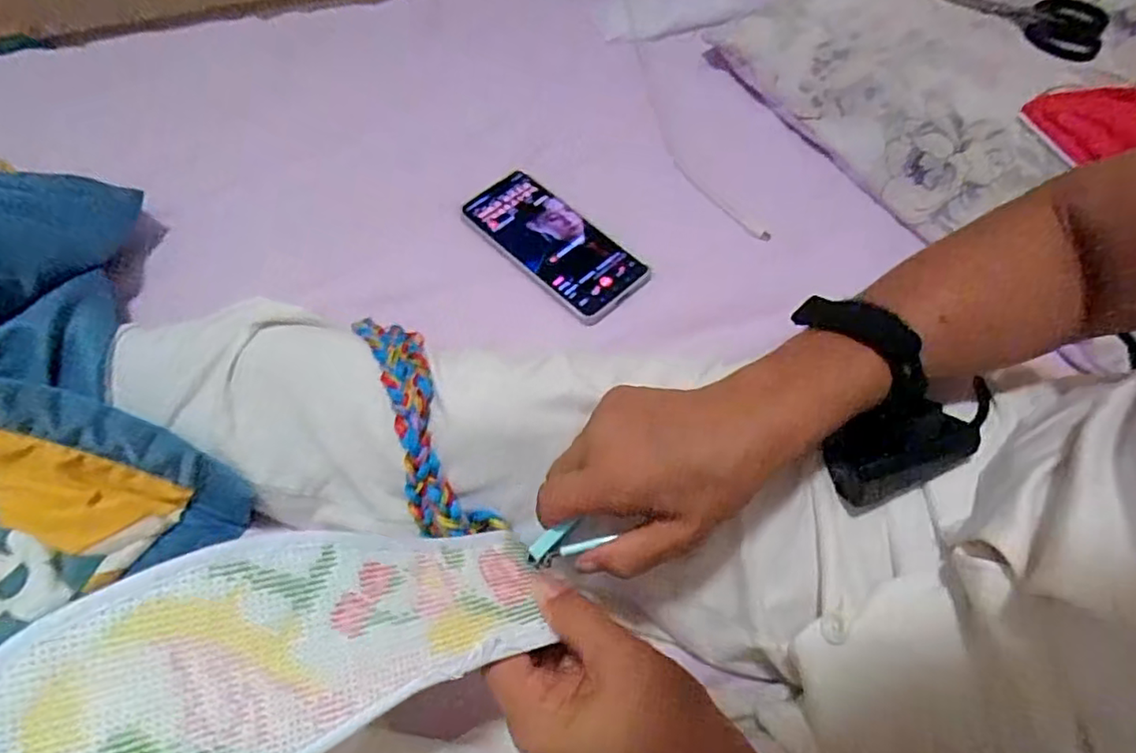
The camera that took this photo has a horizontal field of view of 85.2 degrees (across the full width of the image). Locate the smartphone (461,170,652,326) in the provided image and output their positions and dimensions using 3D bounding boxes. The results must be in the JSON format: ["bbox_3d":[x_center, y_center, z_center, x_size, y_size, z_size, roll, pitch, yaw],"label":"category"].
[{"bbox_3d":[-0.013,-0.114,0.524,0.166,0.007,0.077,41,71,19],"label":"smartphone"}]

